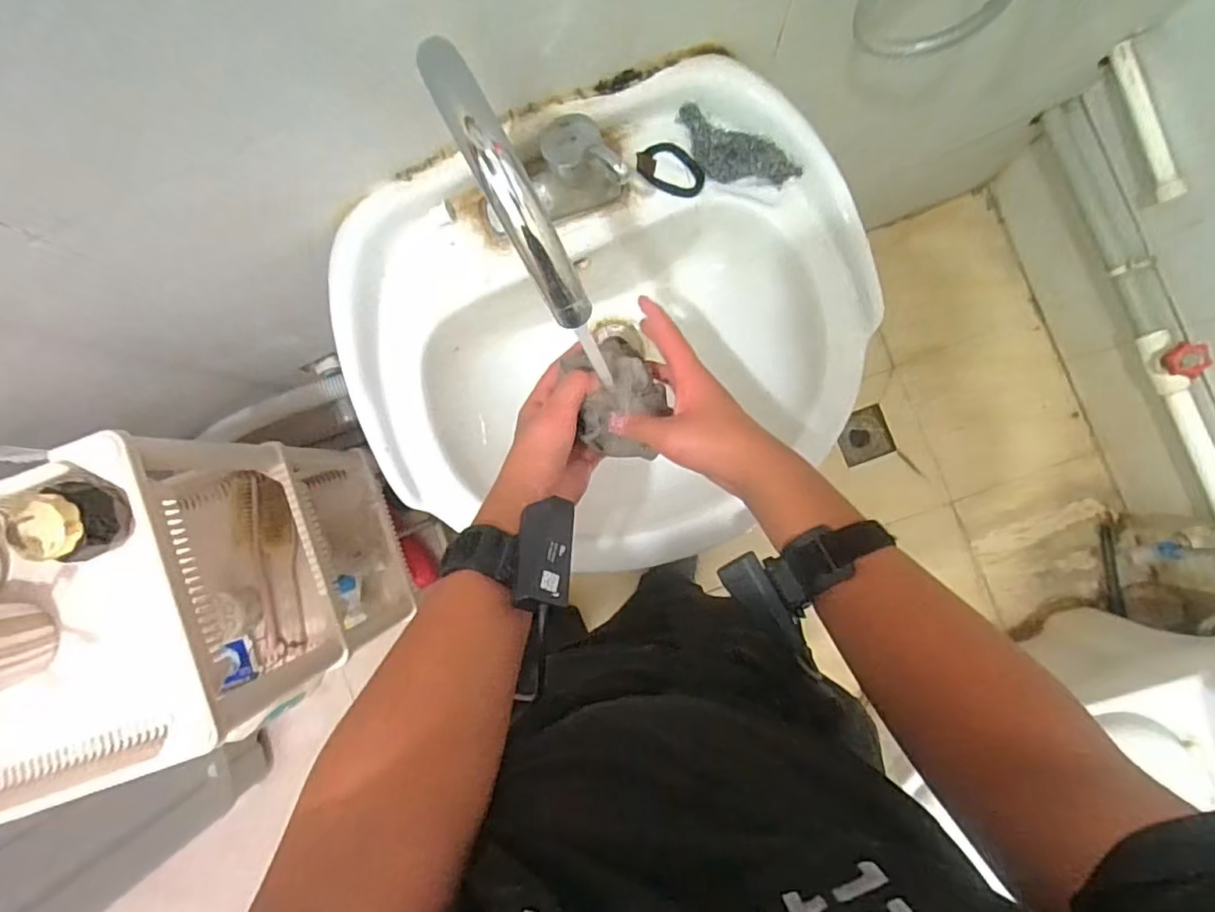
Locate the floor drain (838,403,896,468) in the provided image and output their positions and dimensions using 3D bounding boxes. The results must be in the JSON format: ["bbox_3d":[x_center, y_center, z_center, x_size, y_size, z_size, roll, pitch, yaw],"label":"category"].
[{"bbox_3d":[0.525,-0.042,1.261,0.102,0.046,0.103,-18,87,3],"label":"floor drain"}]

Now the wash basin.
[{"bbox_3d":[0.006,-0.097,0.576,0.453,0.203,0.374,-23,87,3],"label":"wash basin"}]

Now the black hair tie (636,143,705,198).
[{"bbox_3d":[0.057,-0.256,0.547,0.063,0.010,0.040,41,91,4],"label":"black hair tie"}]

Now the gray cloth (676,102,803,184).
[{"bbox_3d":[0.108,-0.262,0.534,0.114,0.032,0.043,27,90,4],"label":"gray cloth"}]

